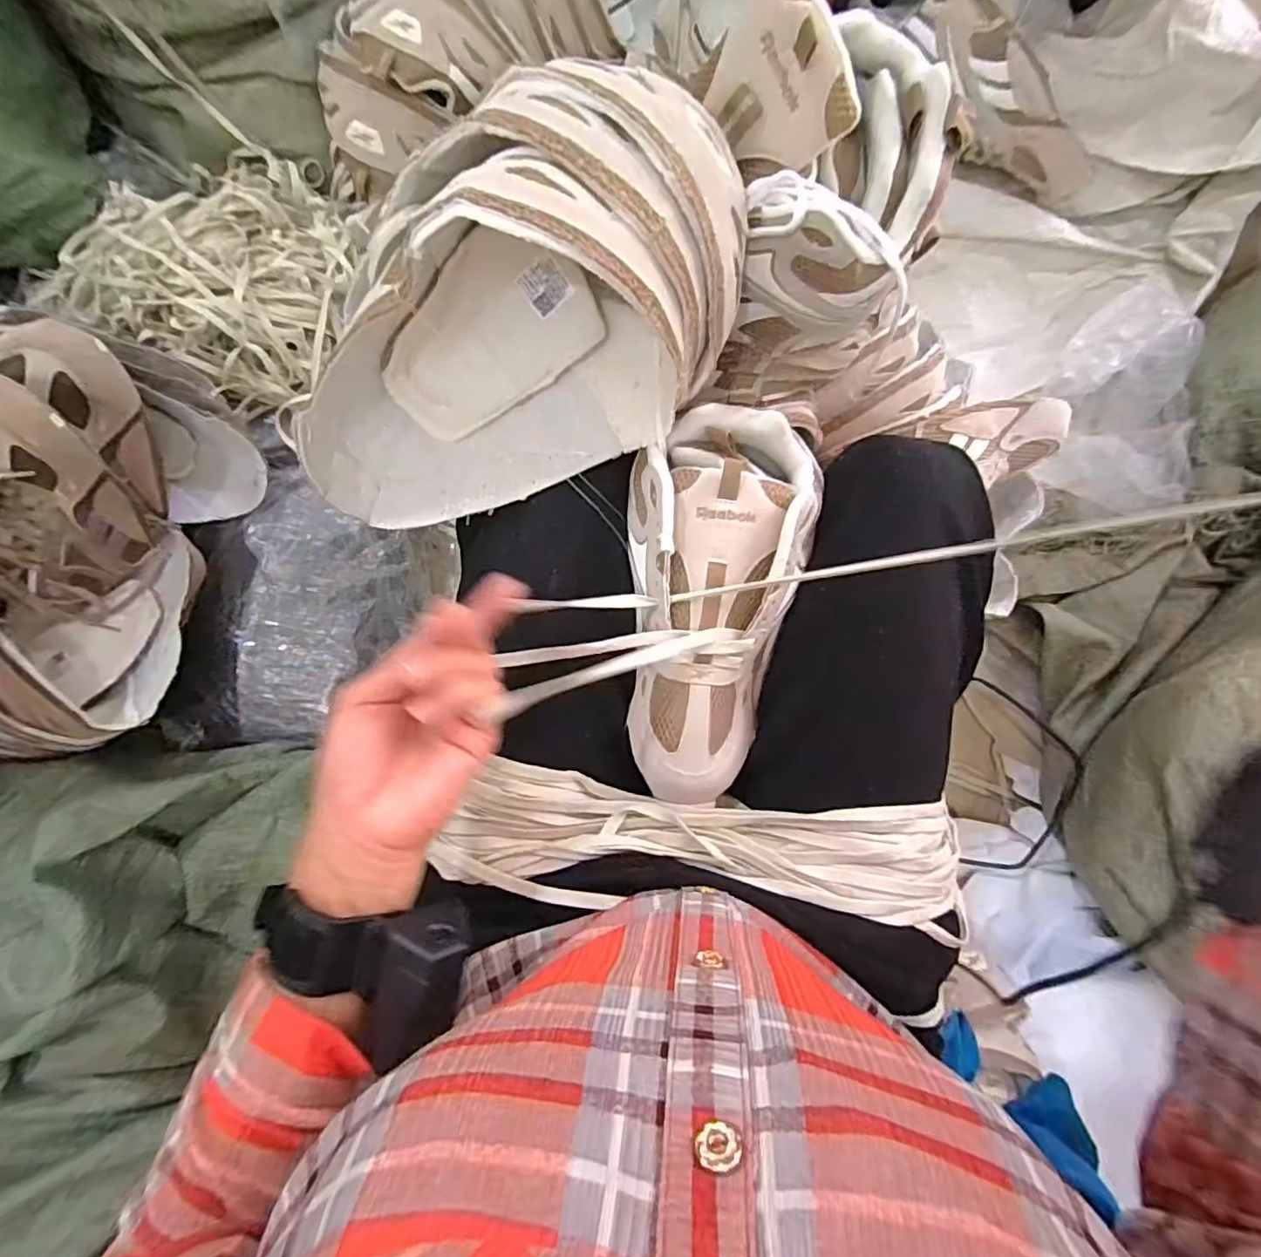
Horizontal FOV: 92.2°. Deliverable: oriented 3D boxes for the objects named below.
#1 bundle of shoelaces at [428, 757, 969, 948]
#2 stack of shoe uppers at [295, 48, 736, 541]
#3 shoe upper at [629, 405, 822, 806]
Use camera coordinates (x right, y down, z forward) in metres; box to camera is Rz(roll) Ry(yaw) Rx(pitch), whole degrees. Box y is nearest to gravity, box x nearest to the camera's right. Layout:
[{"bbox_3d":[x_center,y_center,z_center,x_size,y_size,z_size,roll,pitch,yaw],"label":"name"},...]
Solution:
[{"bbox_3d":[0.044,0.132,0.365,0.315,0.041,0.070,5,88,4],"label":"bundle of shoelaces"},{"bbox_3d":[-0.065,-0.159,0.322,0.284,0.130,0.139,-30,87,2],"label":"stack of shoe uppers"},{"bbox_3d":[0.048,-0.014,0.368,0.106,0.058,0.233,8,93,4],"label":"shoe upper"}]

